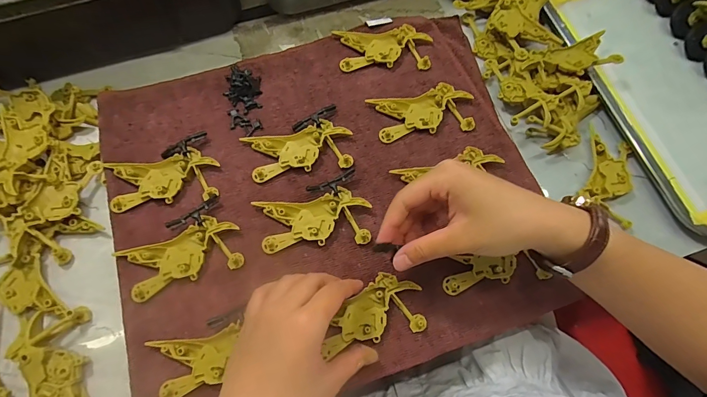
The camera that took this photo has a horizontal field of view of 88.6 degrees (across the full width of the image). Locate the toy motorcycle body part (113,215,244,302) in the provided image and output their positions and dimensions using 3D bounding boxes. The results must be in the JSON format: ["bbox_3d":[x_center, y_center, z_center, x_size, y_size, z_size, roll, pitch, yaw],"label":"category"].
[{"bbox_3d":[-0.150,0.051,0.321,0.097,0.011,0.049,-19,73,-7],"label":"toy motorcycle body part"}]

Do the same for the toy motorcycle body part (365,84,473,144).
[{"bbox_3d":[0.069,-0.088,0.370,0.101,0.011,0.049,-8,72,-4],"label":"toy motorcycle body part"}]

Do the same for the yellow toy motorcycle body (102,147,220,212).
[{"bbox_3d":[-0.178,-0.018,0.342,0.096,0.009,0.050,-7,72,-3],"label":"yellow toy motorcycle body"}]

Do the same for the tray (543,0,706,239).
[{"bbox_3d":[0.379,-0.133,0.402,0.247,0.032,0.332,-19,73,-7],"label":"tray"}]

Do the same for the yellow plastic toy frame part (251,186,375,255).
[{"bbox_3d":[-0.036,0.020,0.333,0.098,0.007,0.049,-5,72,-3],"label":"yellow plastic toy frame part"}]

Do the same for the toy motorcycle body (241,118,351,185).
[{"bbox_3d":[-0.055,-0.047,0.355,0.101,0.009,0.048,-10,72,-4],"label":"toy motorcycle body"}]

